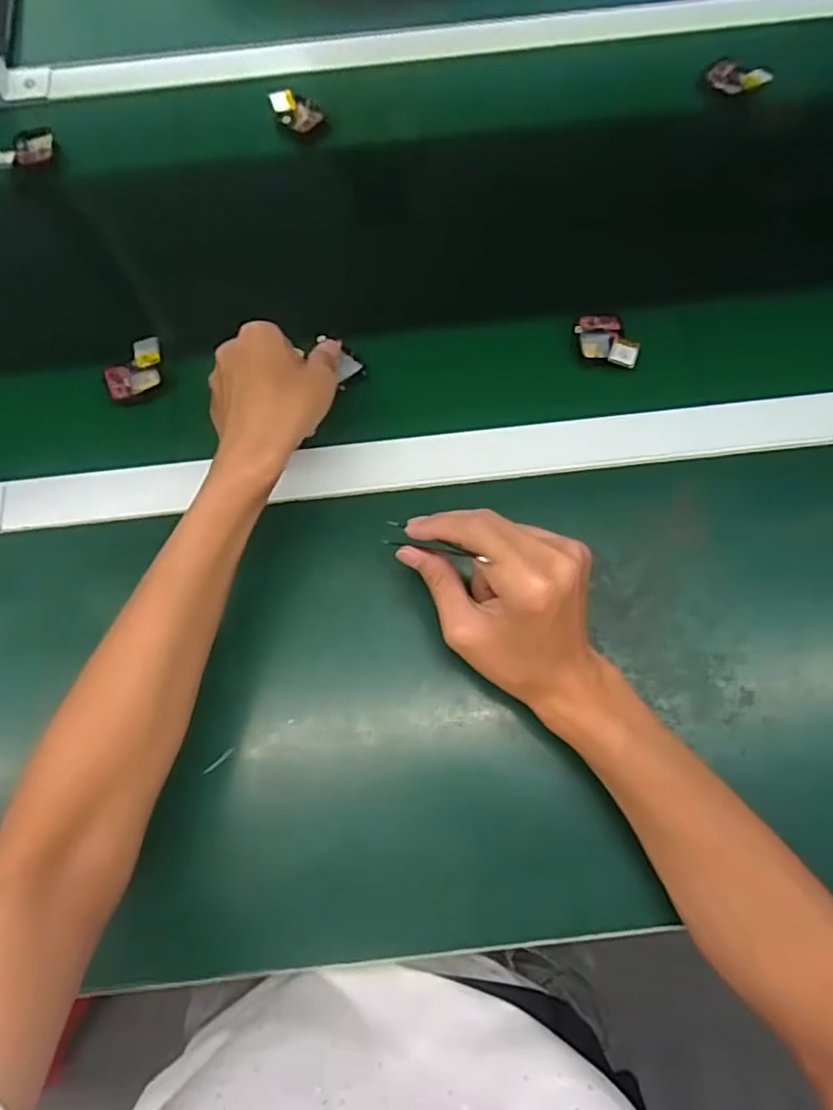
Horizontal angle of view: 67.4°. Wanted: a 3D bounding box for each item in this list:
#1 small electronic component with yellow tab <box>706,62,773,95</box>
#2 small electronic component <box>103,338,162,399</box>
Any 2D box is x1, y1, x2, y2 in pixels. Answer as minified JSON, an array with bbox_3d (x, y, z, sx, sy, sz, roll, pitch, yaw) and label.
[{"bbox_3d":[0.293,-0.433,0.568,0.054,0.008,0.026,19,76,7],"label":"small electronic component with yellow tab"},{"bbox_3d":[-0.219,-0.145,0.492,0.029,0.014,0.055,43,80,12],"label":"small electronic component"}]

